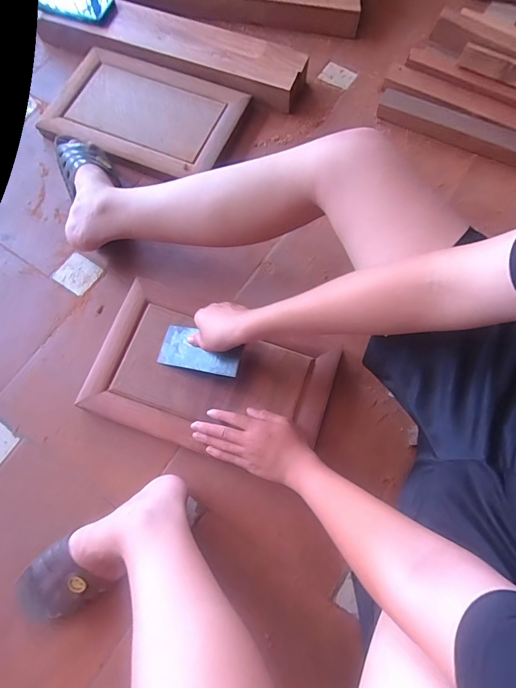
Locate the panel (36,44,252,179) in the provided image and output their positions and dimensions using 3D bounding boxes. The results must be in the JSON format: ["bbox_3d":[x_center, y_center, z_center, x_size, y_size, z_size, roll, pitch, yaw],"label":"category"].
[{"bbox_3d":[-0.232,-0.464,0.754,0.375,0.035,0.230,22,75,8],"label":"panel"}]

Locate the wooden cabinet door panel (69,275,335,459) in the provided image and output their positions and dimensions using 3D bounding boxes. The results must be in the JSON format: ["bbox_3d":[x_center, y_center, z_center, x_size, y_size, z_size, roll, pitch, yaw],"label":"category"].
[{"bbox_3d":[-0.072,0.051,0.585,0.364,0.024,0.225,18,74,7],"label":"wooden cabinet door panel"}]

